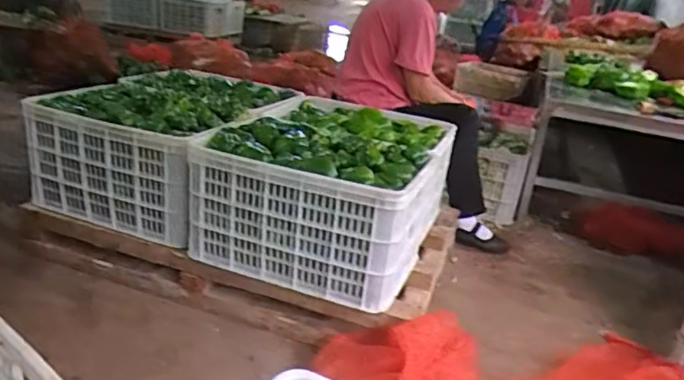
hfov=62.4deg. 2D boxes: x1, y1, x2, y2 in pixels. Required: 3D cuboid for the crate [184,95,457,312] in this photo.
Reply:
[{"bbox_3d":[-0.014,-0.026,1.487,0.487,0.296,0.680,13,23,14],"label":"crate"}]

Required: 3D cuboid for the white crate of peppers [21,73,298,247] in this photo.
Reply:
[{"bbox_3d":[-0.466,-0.129,1.562,0.460,0.308,0.584,14,23,16],"label":"white crate of peppers"}]

